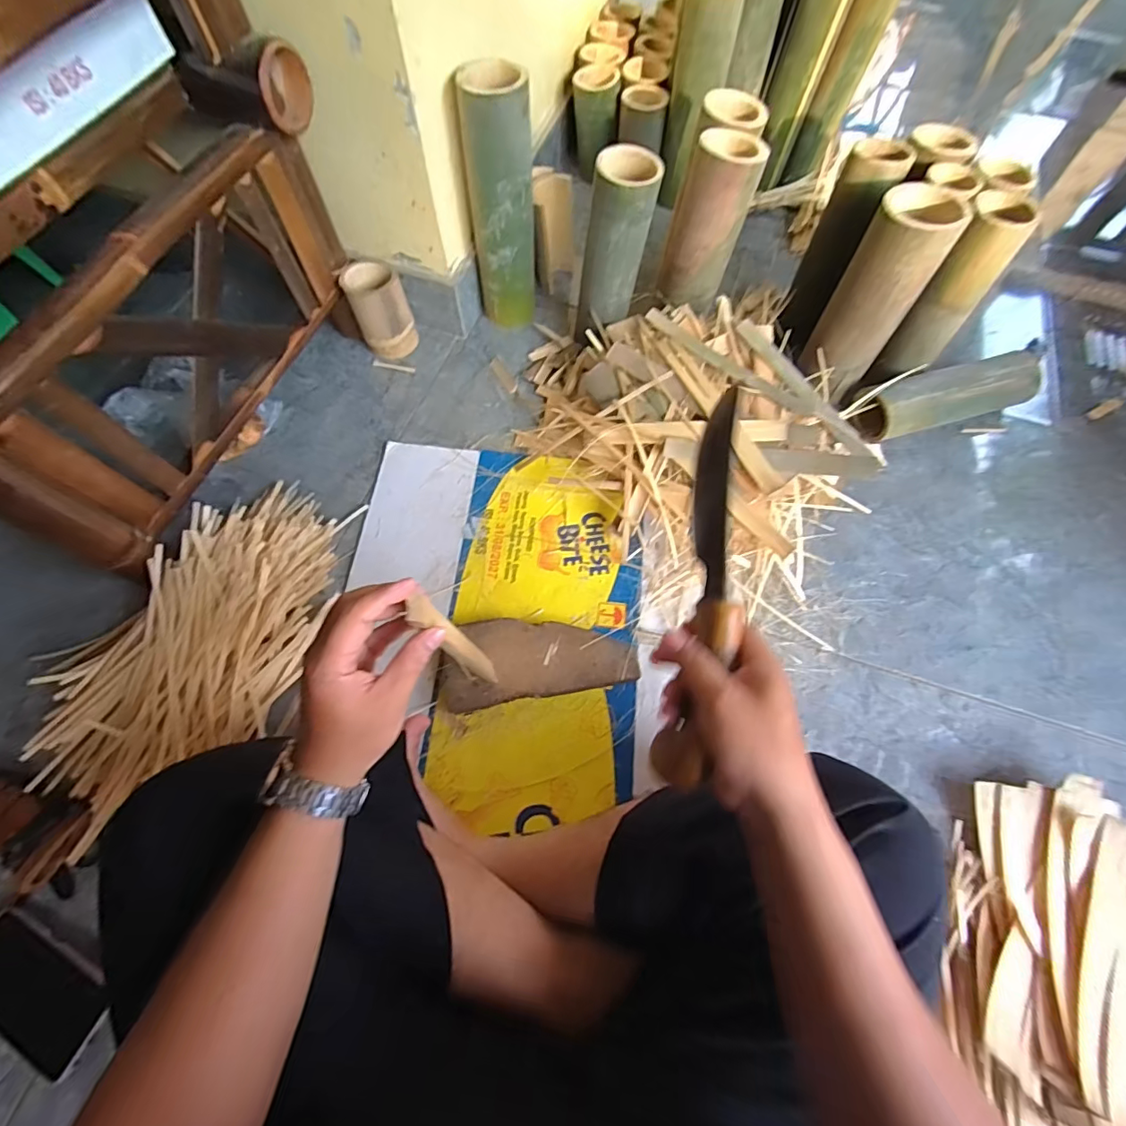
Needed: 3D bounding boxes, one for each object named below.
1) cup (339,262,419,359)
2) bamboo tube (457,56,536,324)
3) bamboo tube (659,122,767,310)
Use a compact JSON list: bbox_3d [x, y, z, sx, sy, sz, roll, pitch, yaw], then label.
[{"bbox_3d":[-0.290,-0.402,0.816,0.086,0.128,0.069,-22,69,-10],"label":"cup"},{"bbox_3d":[-0.092,-0.524,0.767,0.092,0.325,0.084,-3,67,-2],"label":"bamboo tube"},{"bbox_3d":[0.208,-0.487,0.736,0.098,0.202,0.084,18,67,6],"label":"bamboo tube"}]

